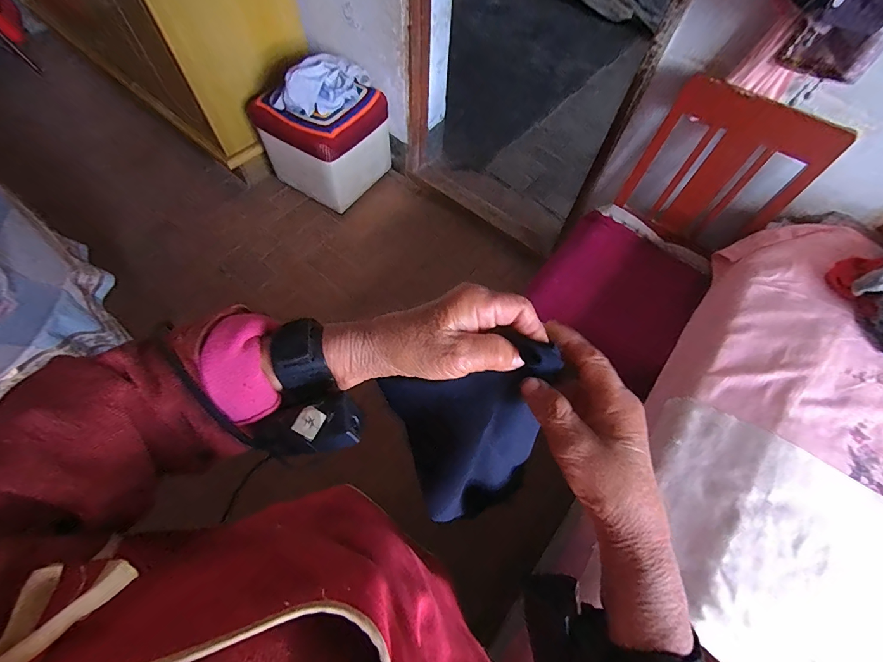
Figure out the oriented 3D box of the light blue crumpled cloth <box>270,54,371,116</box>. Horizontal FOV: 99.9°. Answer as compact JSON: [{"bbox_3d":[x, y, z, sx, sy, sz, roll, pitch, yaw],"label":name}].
[{"bbox_3d":[-0.428,-0.922,1.360,0.201,0.106,0.377,37,67,14],"label":"light blue crumpled cloth"}]

